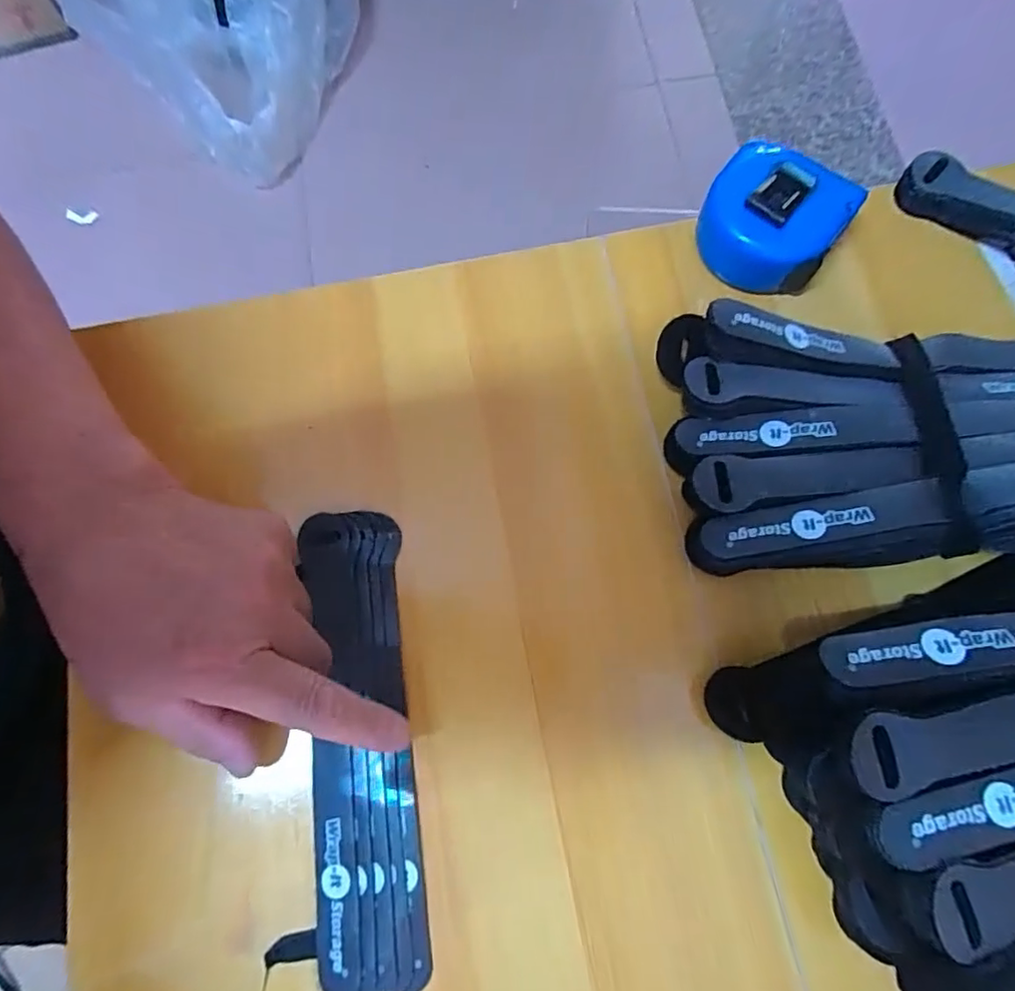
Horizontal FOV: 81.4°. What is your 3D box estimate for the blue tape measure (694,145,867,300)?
[{"bbox_3d":[0.135,-0.142,0.305,0.067,0.033,0.058,34,78,10],"label":"blue tape measure"}]

